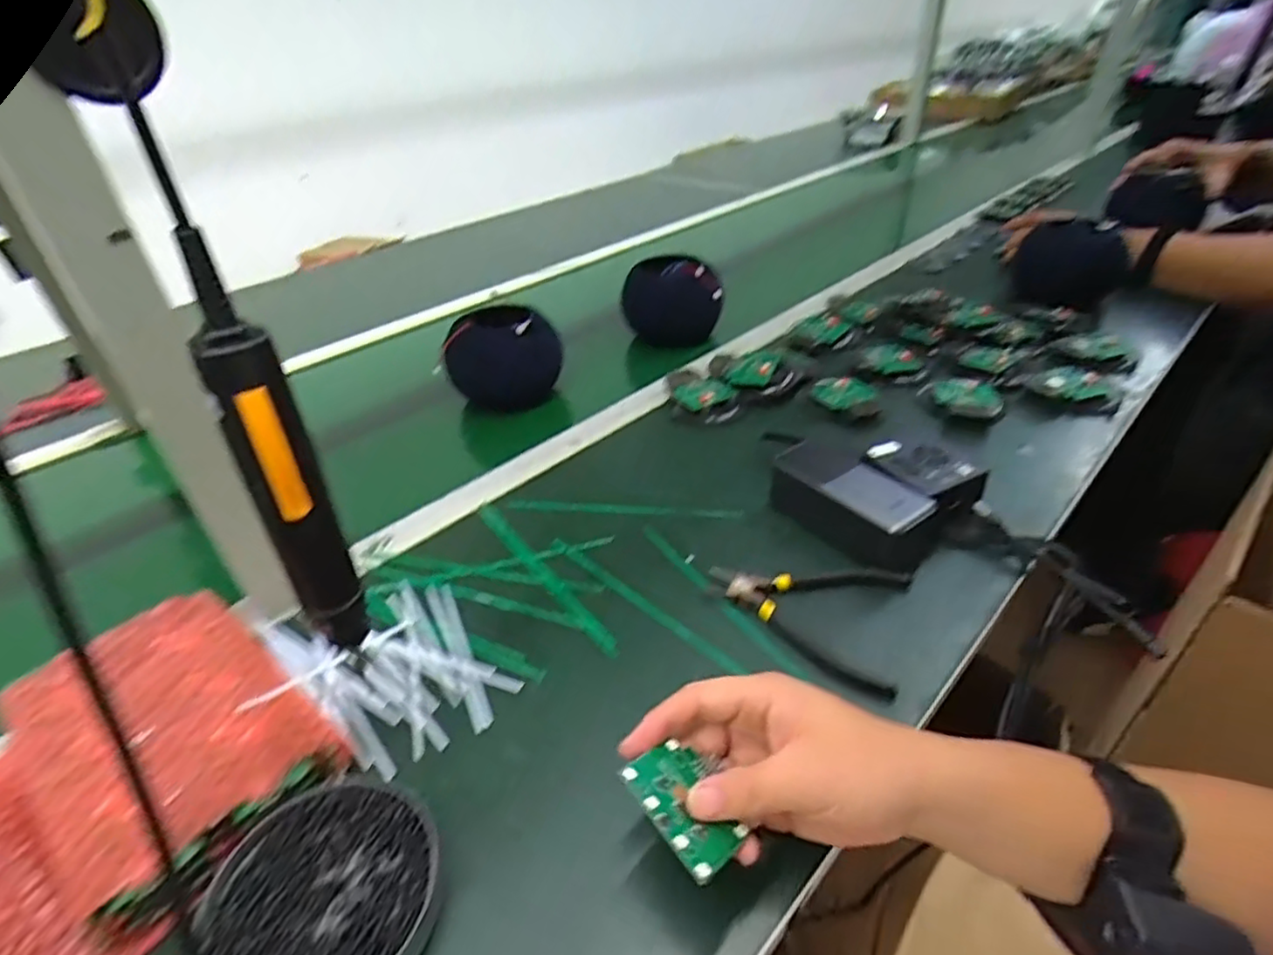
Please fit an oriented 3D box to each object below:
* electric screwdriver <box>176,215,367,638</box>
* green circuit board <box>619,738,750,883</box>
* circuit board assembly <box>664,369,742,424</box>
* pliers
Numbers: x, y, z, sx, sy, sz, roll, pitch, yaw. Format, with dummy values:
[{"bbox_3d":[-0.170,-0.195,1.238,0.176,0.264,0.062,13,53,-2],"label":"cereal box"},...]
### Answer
[{"bbox_3d":[-0.160,0.005,0.302,0.034,0.211,0.033,-26,41,-28],"label":"electric screwdriver"},{"bbox_3d":[0.026,0.157,0.320,0.059,0.006,0.051,42,27,26],"label":"green circuit board"},{"bbox_3d":[0.071,-0.099,0.744,0.054,0.012,0.104,-20,39,-22],"label":"circuit board assembly"},{"bbox_3d":[0.122,0.095,0.486,0.142,0.009,0.113,12,39,21],"label":"pliers"}]

